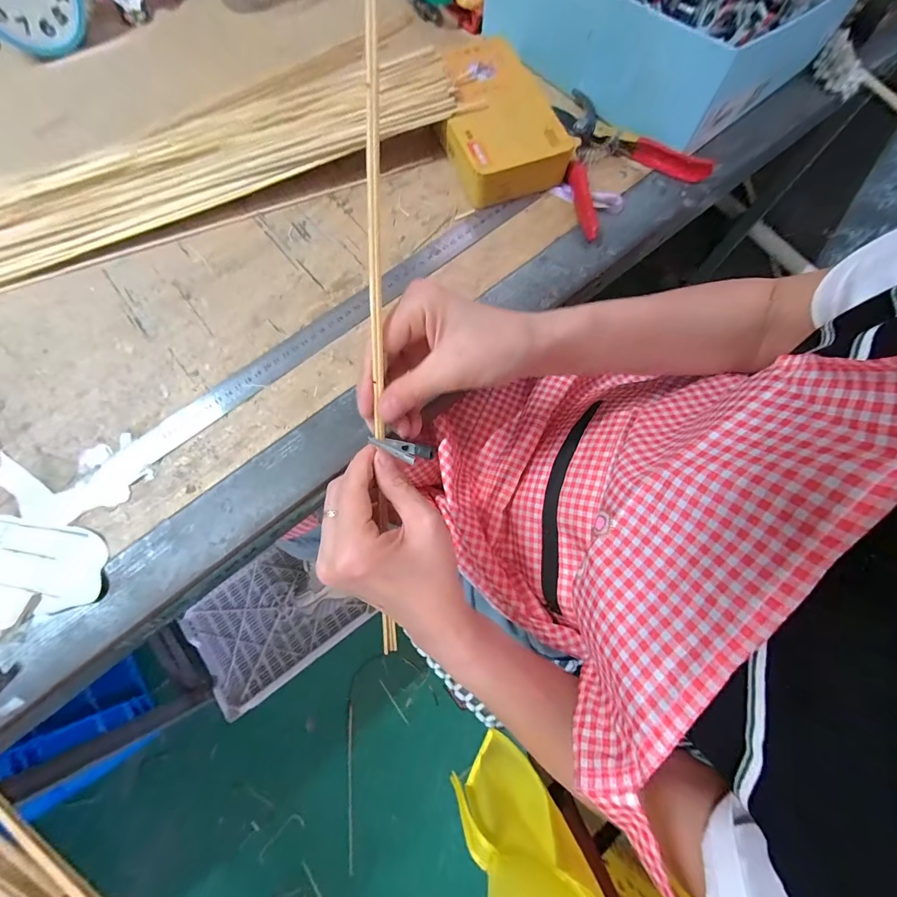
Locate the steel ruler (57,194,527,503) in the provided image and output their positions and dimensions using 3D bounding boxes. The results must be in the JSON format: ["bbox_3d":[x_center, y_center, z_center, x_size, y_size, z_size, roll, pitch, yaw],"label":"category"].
[{"bbox_3d":[-0.118,-0.109,0.360,0.490,0.006,0.031,-40,78,-11],"label":"steel ruler"}]

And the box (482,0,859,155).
[{"bbox_3d":[0.246,-0.511,0.424,0.327,0.086,0.326,43,78,11],"label":"box"}]

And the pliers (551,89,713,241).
[{"bbox_3d":[0.163,-0.318,0.410,0.158,0.024,0.168,-32,77,-9],"label":"pliers"}]

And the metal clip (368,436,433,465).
[{"bbox_3d":[-0.031,0.000,0.235,0.050,0.009,0.014,13,72,31],"label":"metal clip"}]

